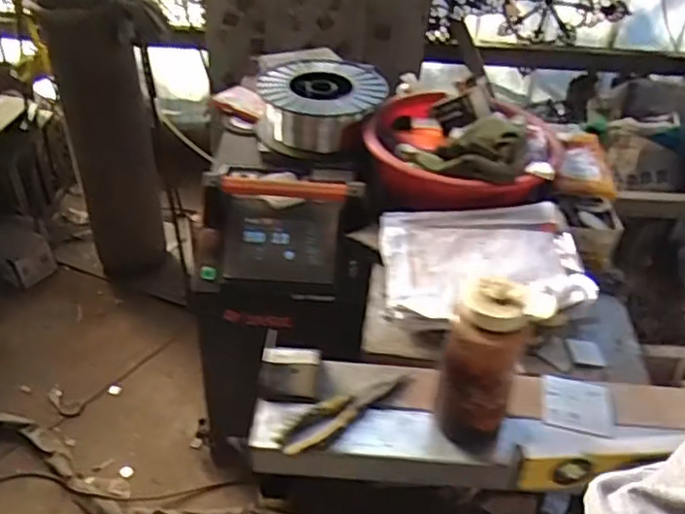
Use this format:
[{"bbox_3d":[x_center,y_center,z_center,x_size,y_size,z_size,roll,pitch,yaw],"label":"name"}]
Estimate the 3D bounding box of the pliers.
[{"bbox_3d":[0.008,0.186,0.796,0.188,0.018,0.047,-22,46,-28],"label":"pliers"}]

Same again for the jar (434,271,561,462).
[{"bbox_3d":[0.157,0.123,0.720,0.089,0.215,0.076,14,41,12],"label":"jar"}]

